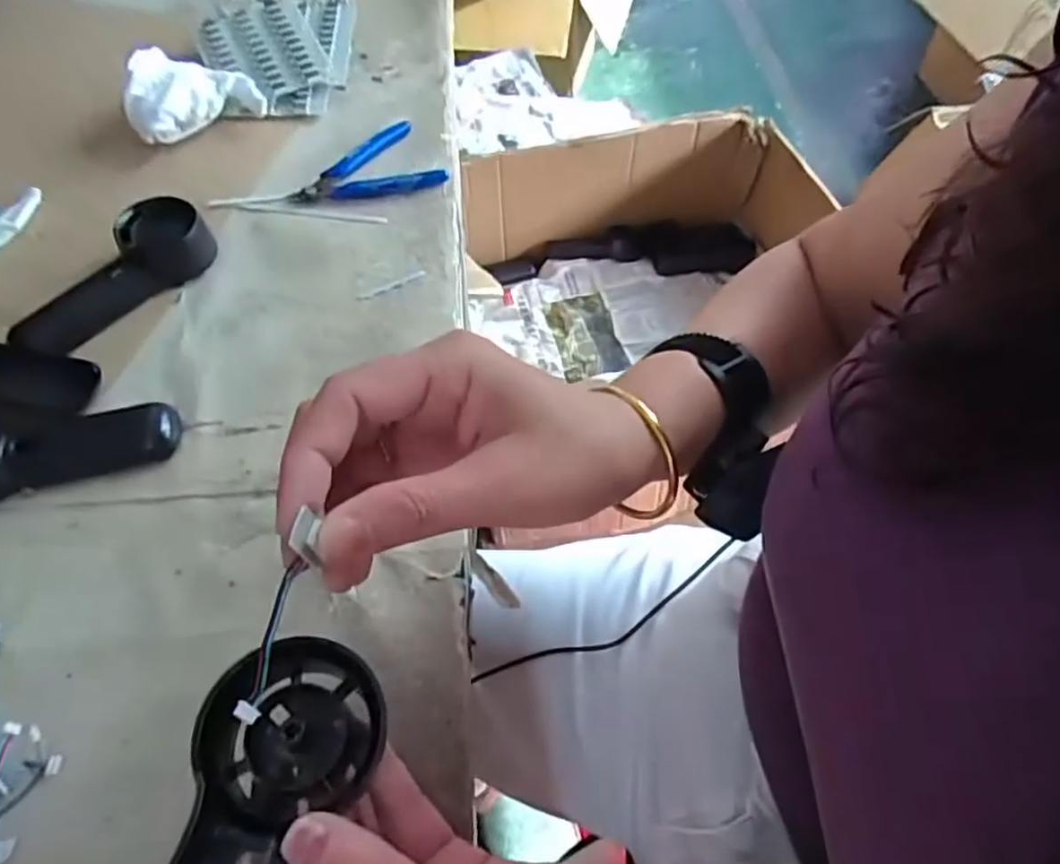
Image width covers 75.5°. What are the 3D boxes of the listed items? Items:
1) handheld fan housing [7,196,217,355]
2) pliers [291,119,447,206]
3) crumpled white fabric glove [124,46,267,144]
[{"bbox_3d":[-0.288,-0.107,0.473,0.062,0.033,0.140,39,67,23],"label":"handheld fan housing"},{"bbox_3d":[-0.135,-0.215,0.554,0.119,0.013,0.080,-17,59,-8],"label":"pliers"},{"bbox_3d":[-0.277,-0.277,0.567,0.103,0.058,0.063,-21,60,-11],"label":"crumpled white fabric glove"}]

